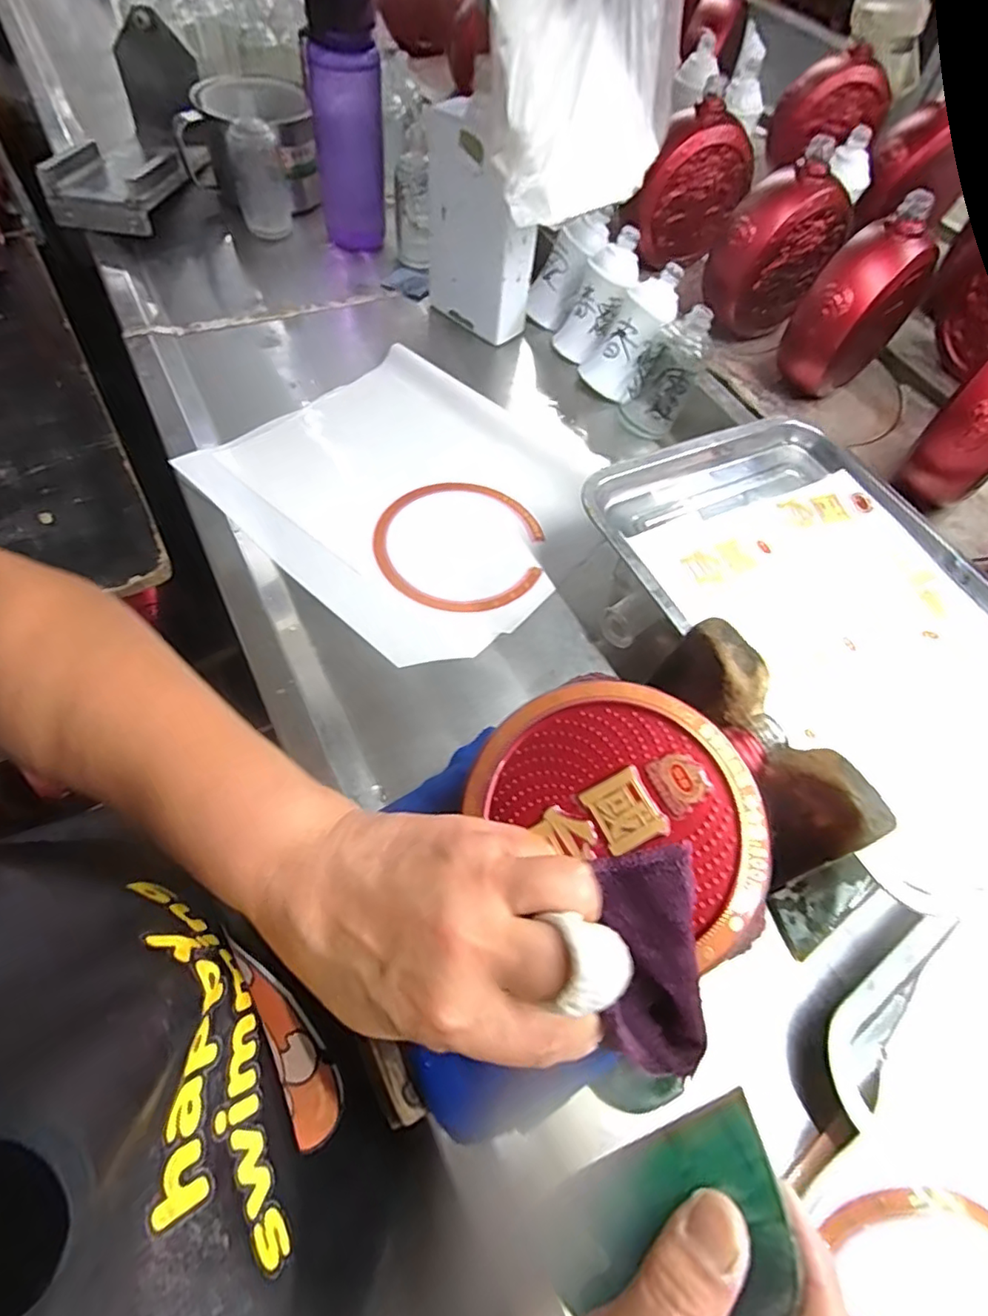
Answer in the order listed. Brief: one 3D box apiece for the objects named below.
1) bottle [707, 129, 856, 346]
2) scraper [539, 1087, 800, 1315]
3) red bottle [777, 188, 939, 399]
[{"bbox_3d":[0.269,-0.399,0.573,0.125,0.150,0.053,-21,64,-15],"label":"bottle"},{"bbox_3d":[0.059,0.192,0.190,0.087,0.006,0.055,-39,58,11],"label":"scraper"},{"bbox_3d":[0.329,-0.321,0.534,0.125,0.141,0.067,-37,69,-22],"label":"red bottle"}]

